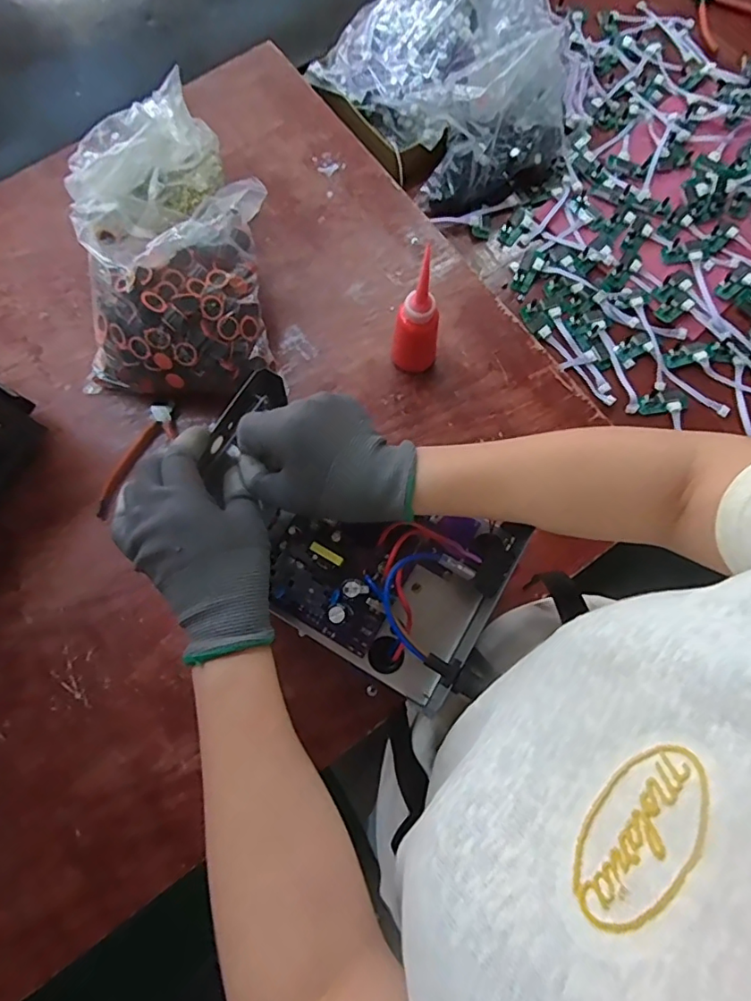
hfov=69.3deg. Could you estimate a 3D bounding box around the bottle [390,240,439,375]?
[{"bbox_3d":[0.043,-0.176,0.544,0.044,0.167,0.043,0,74,0],"label":"bottle"}]

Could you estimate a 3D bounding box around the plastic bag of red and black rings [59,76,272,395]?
[{"bbox_3d":[-0.214,-0.261,0.568,0.196,0.146,0.277,-1,74,0],"label":"plastic bag of red and black rings"}]

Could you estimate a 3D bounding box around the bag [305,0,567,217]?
[{"bbox_3d":[0.132,-0.614,0.751,0.327,0.129,0.338,-40,78,-9],"label":"bag"}]

